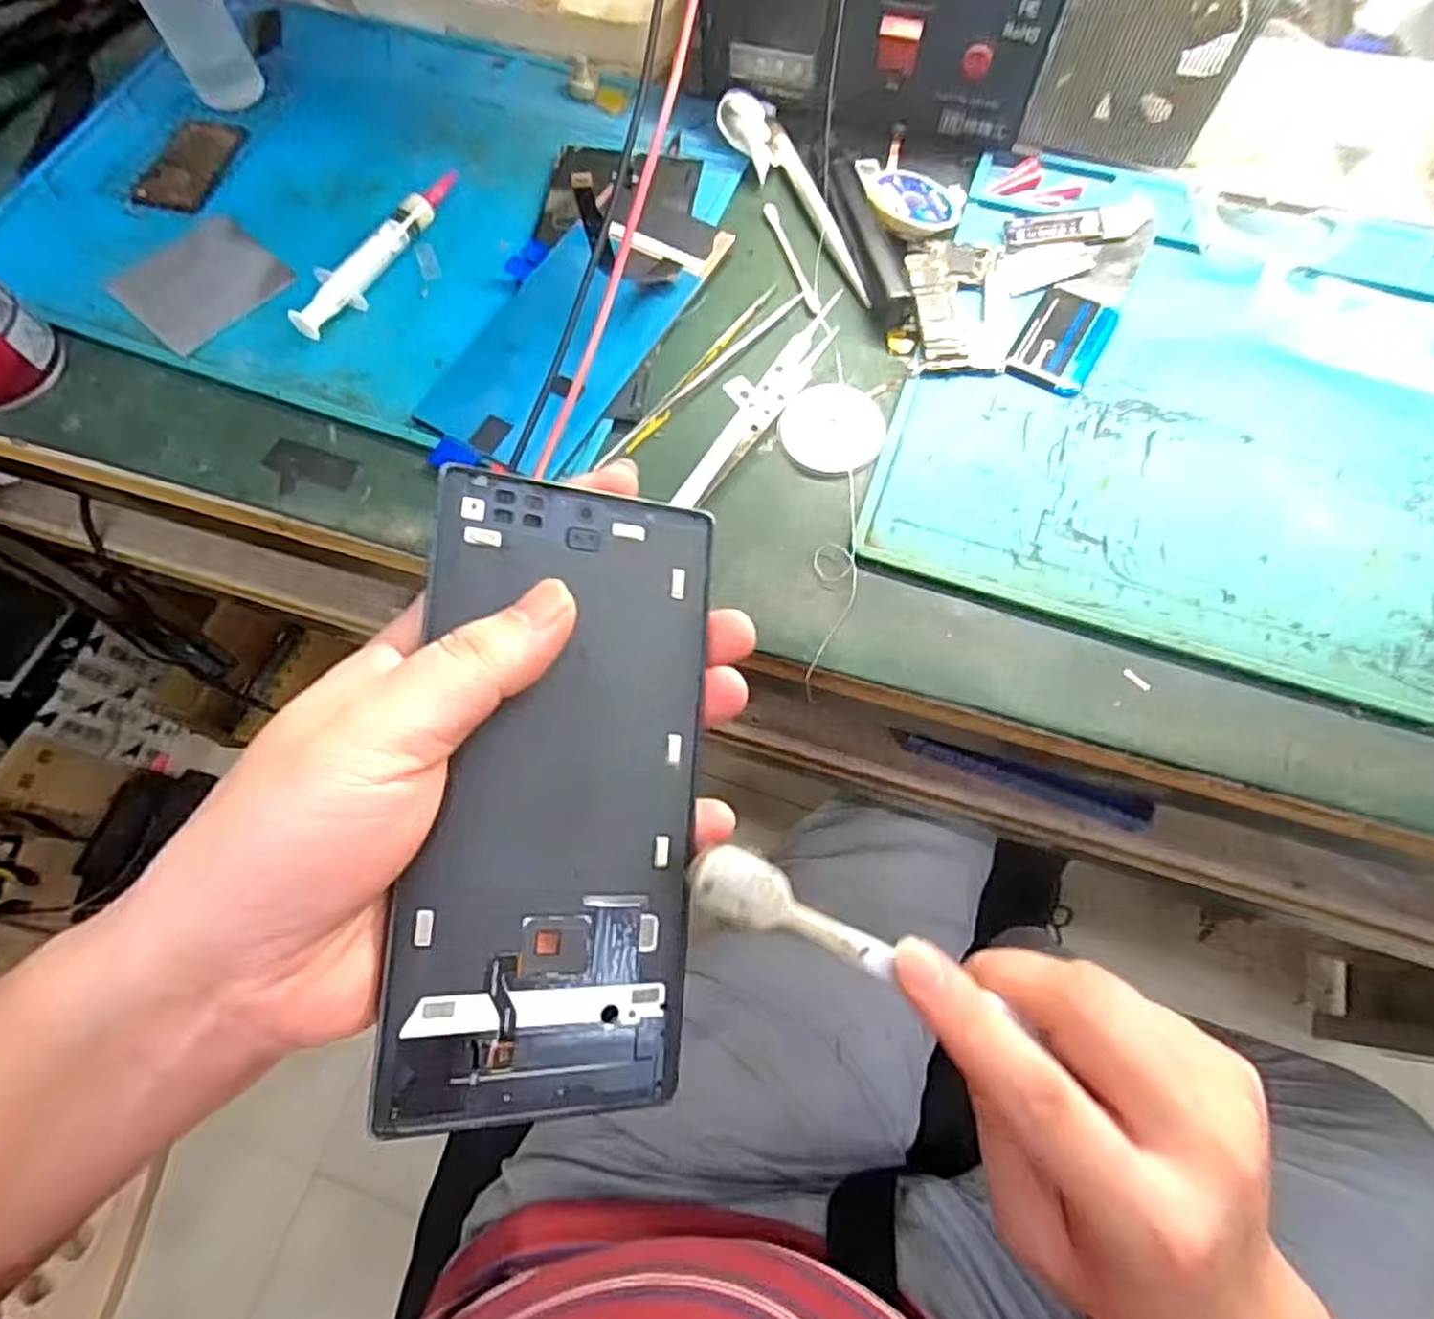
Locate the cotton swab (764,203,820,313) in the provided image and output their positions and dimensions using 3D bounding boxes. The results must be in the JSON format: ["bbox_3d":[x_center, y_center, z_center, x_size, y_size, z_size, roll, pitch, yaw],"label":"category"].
[{"bbox_3d":[0.036,-0.194,0.360,0.007,0.004,0.073,-16,72,-5],"label":"cotton swab"}]

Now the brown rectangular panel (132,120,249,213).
[{"bbox_3d":[-0.273,-0.258,0.387,0.038,0.004,0.061,12,70,7],"label":"brown rectangular panel"}]

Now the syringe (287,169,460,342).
[{"bbox_3d":[-0.162,-0.196,0.359,0.018,0.014,0.114,25,72,11],"label":"syringe"}]

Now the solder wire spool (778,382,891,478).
[{"bbox_3d":[0.050,-0.100,0.324,0.044,0.004,0.045,-1,69,2],"label":"solder wire spool"}]

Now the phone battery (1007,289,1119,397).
[{"bbox_3d":[0.154,-0.143,0.332,0.034,0.004,0.052,30,73,12],"label":"phone battery"}]

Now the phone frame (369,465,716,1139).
[{"bbox_3d":[-0.041,0.035,0.198,0.074,0.004,0.162,6,83,-21],"label":"phone frame"}]

